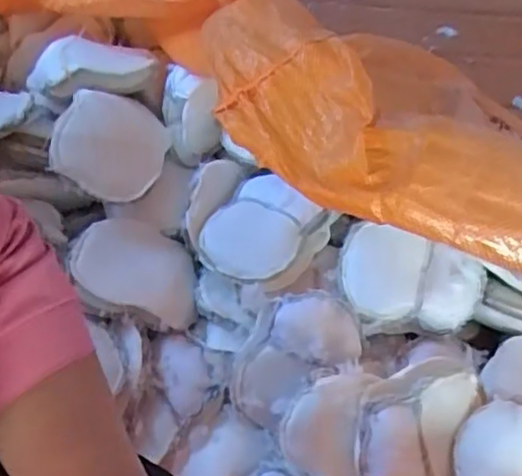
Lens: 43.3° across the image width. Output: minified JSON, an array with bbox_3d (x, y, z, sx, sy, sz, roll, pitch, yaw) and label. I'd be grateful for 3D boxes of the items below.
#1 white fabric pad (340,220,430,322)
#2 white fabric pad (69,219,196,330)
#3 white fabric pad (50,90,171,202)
[{"bbox_3d":[0.154,0.044,0.845,0.108,0.016,0.115,12,86,20],"label":"white fabric pad"},{"bbox_3d":[-0.165,0.042,0.897,0.174,0.019,0.111,22,80,2],"label":"white fabric pad"},{"bbox_3d":[-0.200,-0.123,0.877,0.142,0.038,0.153,37,49,-16],"label":"white fabric pad"}]

